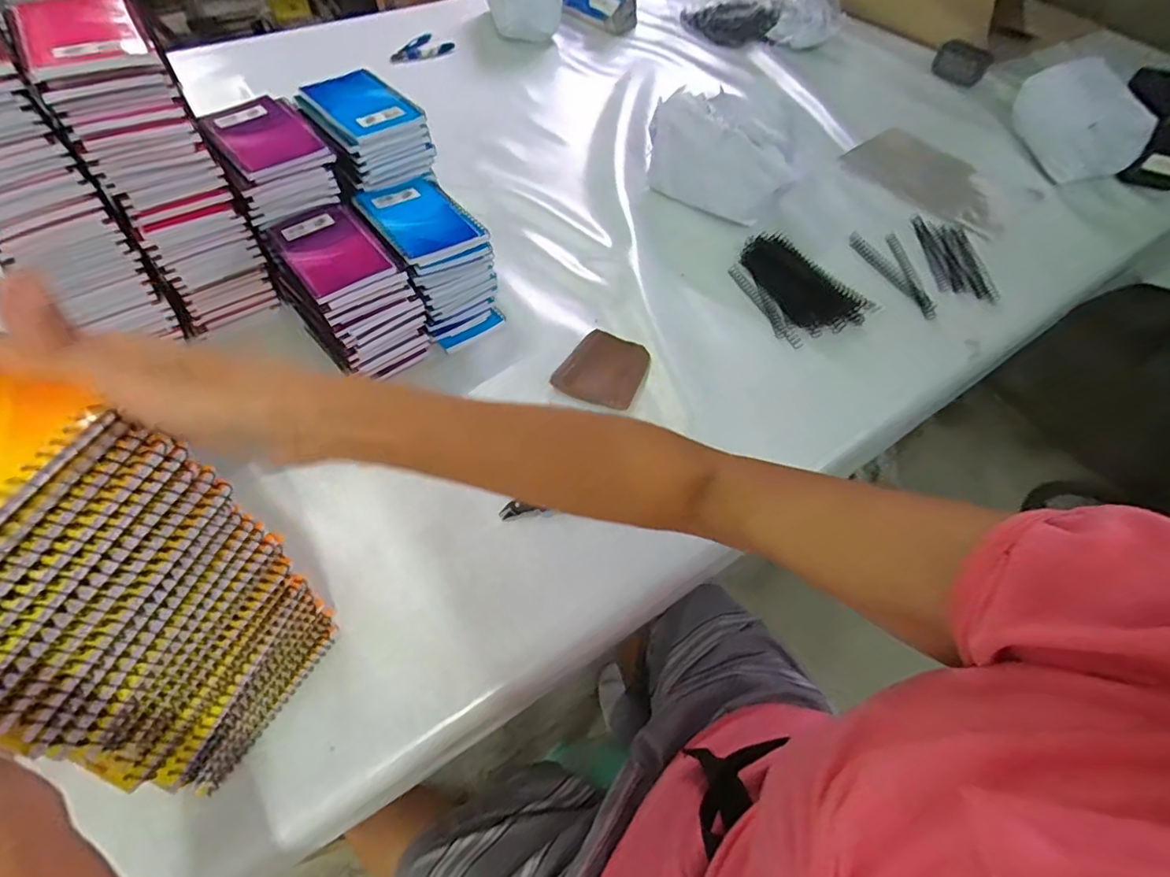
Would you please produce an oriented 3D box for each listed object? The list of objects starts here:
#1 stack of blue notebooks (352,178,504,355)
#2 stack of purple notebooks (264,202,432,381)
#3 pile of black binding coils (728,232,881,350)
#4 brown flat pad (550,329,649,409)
[{"bbox_3d":[-0.174,-0.203,0.645,0.103,0.128,0.152,-31,62,-22],"label":"stack of blue notebooks"},{"bbox_3d":[-0.255,-0.159,0.602,0.105,0.108,0.162,-31,62,-22],"label":"stack of purple notebooks"},{"bbox_3d":[0.269,-0.200,0.715,0.130,0.027,0.164,-20,59,-16],"label":"pile of black binding coils"},{"bbox_3d":[0.021,-0.082,0.630,0.090,0.022,0.095,23,57,12],"label":"brown flat pad"}]

